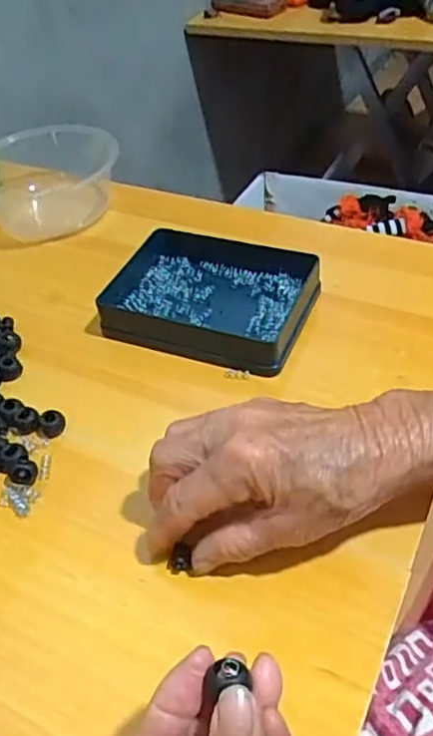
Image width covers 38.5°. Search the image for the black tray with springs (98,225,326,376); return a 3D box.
[{"bbox_3d":[-0.010,-0.057,0.478,0.156,0.027,0.111,13,49,19],"label":"black tray with springs"}]

